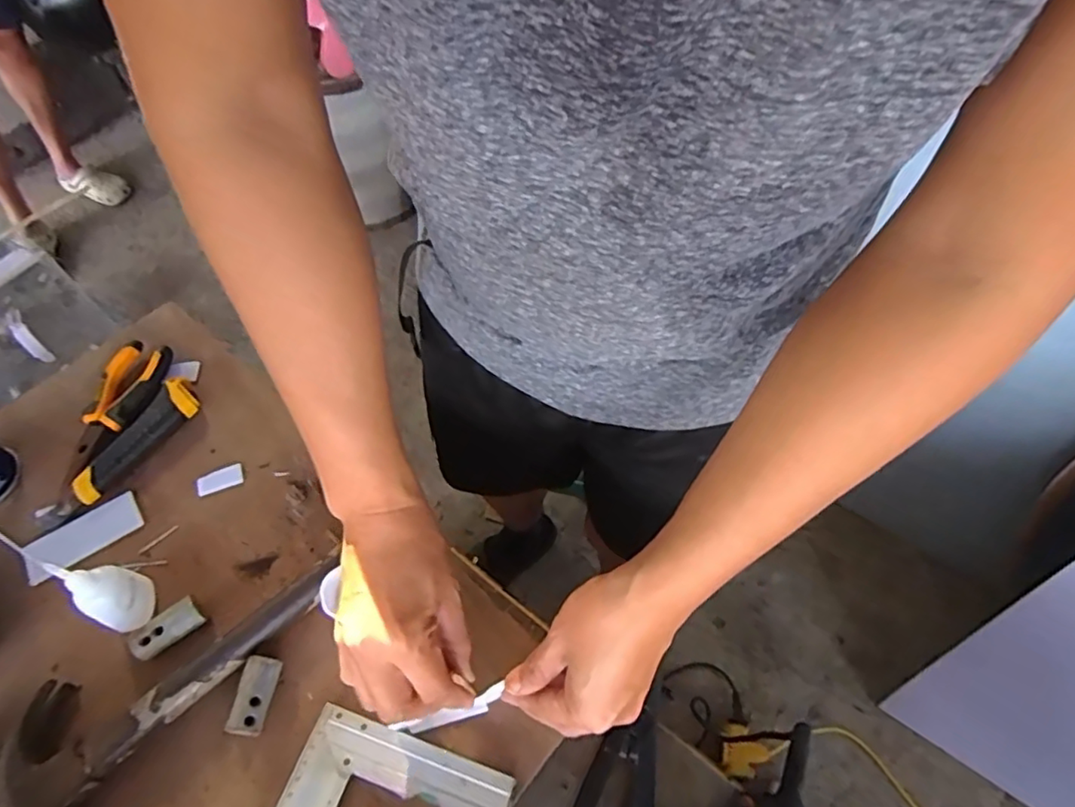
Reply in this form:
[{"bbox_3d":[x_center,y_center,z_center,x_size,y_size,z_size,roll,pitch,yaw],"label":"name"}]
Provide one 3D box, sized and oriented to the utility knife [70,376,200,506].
[{"bbox_3d":[-0.373,0.033,0.557,0.037,0.017,0.131,26,62,14],"label":"utility knife"}]

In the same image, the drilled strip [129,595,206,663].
[{"bbox_3d":[-0.289,0.176,0.467,0.048,0.021,0.023,-37,66,-21],"label":"drilled strip"}]

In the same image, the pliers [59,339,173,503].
[{"bbox_3d":[-0.402,0.010,0.570,0.054,0.016,0.165,6,59,2],"label":"pliers"}]

